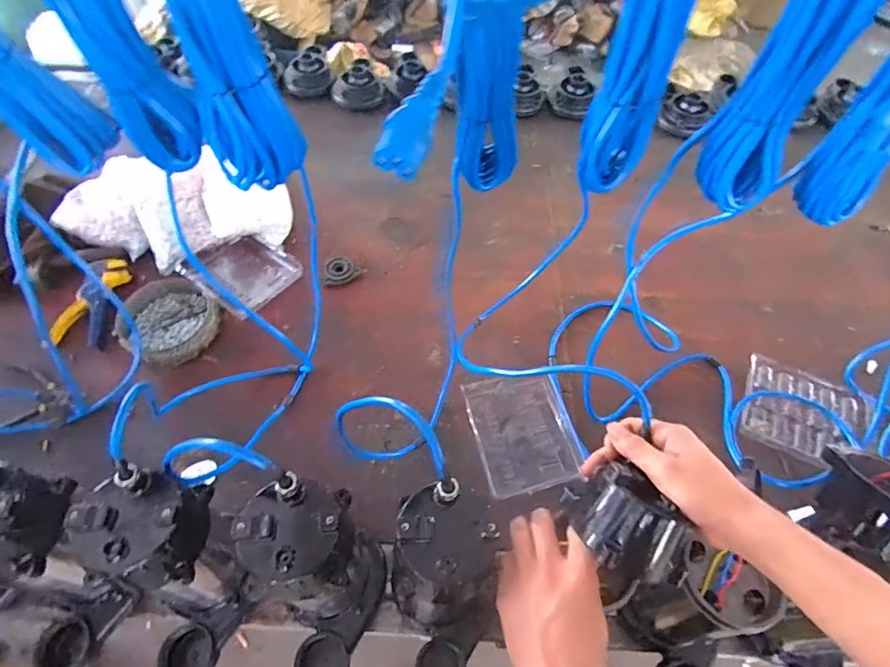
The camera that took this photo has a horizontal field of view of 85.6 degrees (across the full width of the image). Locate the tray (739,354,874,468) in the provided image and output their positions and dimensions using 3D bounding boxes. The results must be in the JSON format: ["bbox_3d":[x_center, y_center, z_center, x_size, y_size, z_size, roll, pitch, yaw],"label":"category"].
[{"bbox_3d":[0.531,0.120,0.708,0.170,0.020,0.152,26,60,12],"label":"tray"}]

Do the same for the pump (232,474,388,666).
[{"bbox_3d":[-0.123,0.248,0.465,0.105,0.232,0.155,-6,57,-6],"label":"pump"}]

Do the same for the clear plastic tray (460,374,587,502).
[{"bbox_3d":[0.109,0.137,0.689,0.133,0.032,0.172,-12,59,-4],"label":"clear plastic tray"}]

